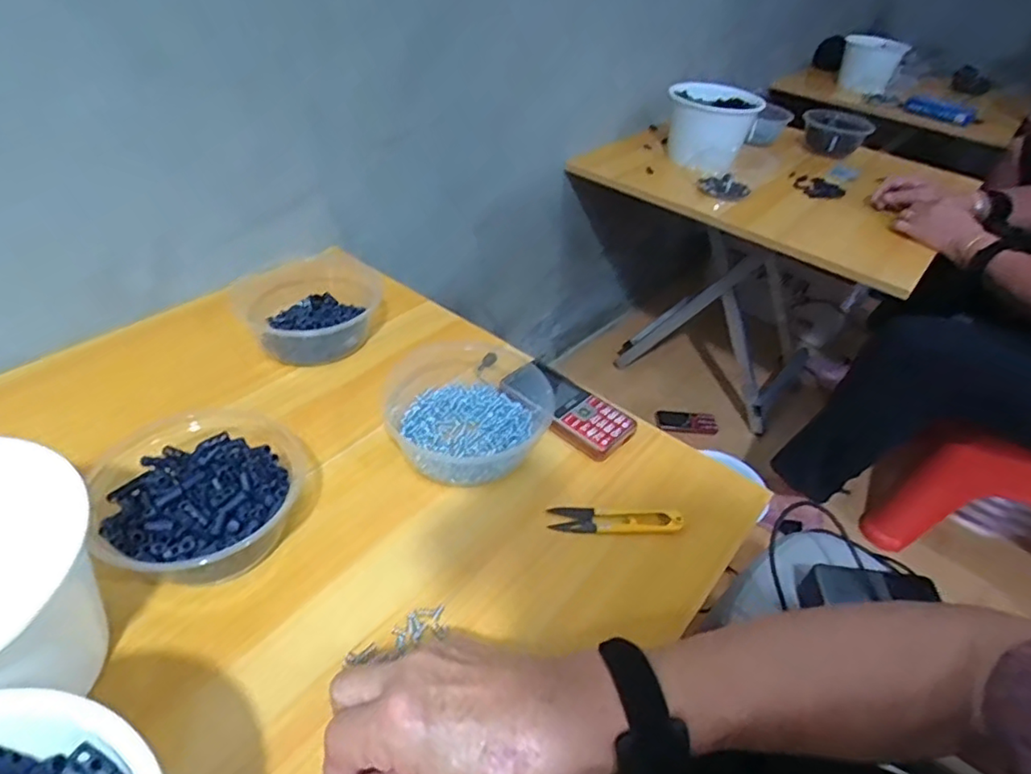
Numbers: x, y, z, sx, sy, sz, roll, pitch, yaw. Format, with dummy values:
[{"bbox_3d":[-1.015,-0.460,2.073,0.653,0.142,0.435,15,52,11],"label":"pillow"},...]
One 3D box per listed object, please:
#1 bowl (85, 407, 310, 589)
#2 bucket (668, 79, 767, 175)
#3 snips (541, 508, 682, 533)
[{"bbox_3d":[-0.227,0.075,0.442,0.138,0.056,0.169,1,41,-7],"label":"bowl"},{"bbox_3d":[0.365,-0.494,1.148,0.156,0.122,0.181,23,43,18],"label":"bucket"},{"bbox_3d":[0.080,0.105,0.483,0.104,0.012,0.026,3,41,-5],"label":"snips"}]

